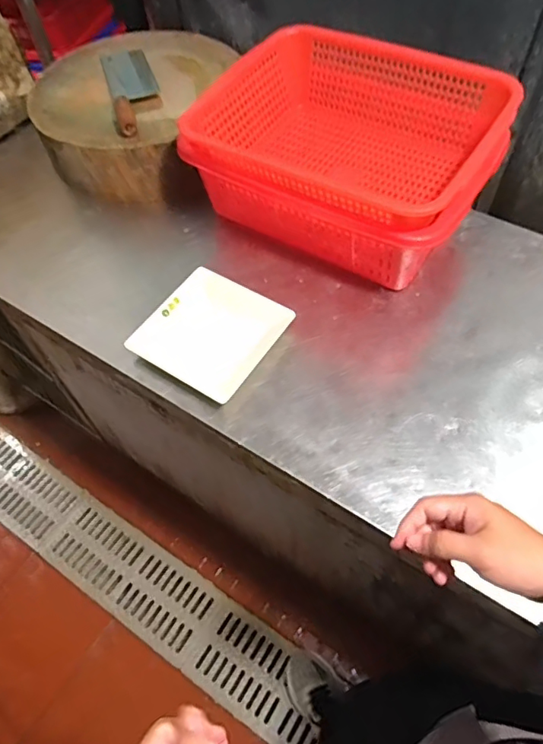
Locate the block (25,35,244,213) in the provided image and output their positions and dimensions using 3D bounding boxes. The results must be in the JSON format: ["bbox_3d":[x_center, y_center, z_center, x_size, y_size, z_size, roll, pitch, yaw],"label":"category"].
[{"bbox_3d":[-0.298,-0.502,1.043,0.340,0.153,0.402,4,57,5],"label":"block"}]

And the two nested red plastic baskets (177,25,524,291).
[{"bbox_3d":[0.115,-0.334,0.850,0.421,0.224,0.333,31,64,20],"label":"two nested red plastic baskets"}]

